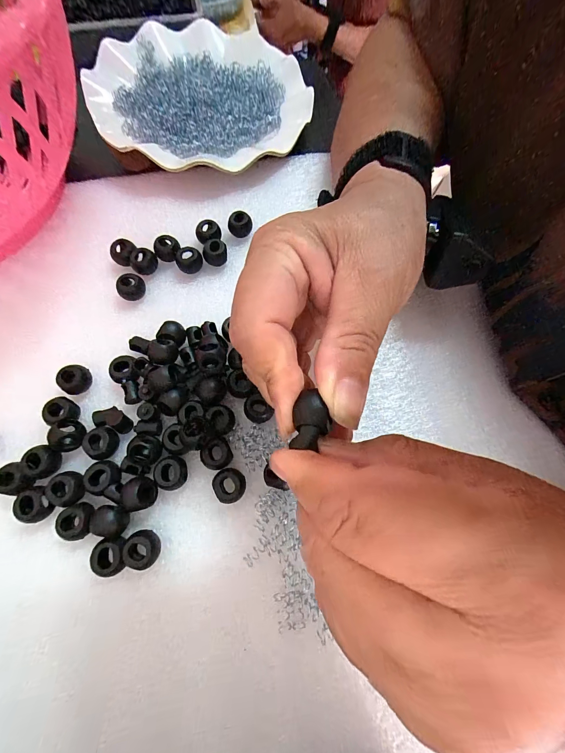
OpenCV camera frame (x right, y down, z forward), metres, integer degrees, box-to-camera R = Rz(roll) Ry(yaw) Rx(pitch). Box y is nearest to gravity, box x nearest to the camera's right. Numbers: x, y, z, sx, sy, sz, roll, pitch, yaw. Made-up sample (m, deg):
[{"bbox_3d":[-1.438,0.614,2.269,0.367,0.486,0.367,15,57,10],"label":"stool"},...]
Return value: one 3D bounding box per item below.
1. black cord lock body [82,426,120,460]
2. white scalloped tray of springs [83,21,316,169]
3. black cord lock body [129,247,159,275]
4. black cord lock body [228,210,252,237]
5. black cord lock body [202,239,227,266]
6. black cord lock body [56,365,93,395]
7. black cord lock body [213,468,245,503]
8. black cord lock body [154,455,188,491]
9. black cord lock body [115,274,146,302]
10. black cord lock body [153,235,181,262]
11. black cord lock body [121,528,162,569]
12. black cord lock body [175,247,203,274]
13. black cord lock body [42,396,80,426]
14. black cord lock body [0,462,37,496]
[{"bbox_3d":[-0.101,0.038,0.173,0.016,0.011,0.018,-3,71,-3],"label":"black cord lock body"},{"bbox_3d":[-0.070,-0.256,0.264,0.184,0.025,0.181,-25,73,-10],"label":"white scalloped tray of springs"},{"bbox_3d":[-0.097,-0.081,0.214,0.018,0.011,0.015,-30,74,-12],"label":"black cord lock body"},{"bbox_3d":[-0.031,-0.112,0.227,0.017,0.015,0.013,-14,72,-7],"label":"black cord lock body"},{"bbox_3d":[-0.048,-0.088,0.218,0.017,0.013,0.013,-10,71,-5],"label":"black cord lock body"},{"bbox_3d":[-0.124,0.002,0.186,0.016,0.015,0.015,-29,74,-11],"label":"black cord lock body"},{"bbox_3d":[-0.029,0.060,0.169,0.017,0.014,0.017,-6,72,-2],"label":"black cord lock body"},{"bbox_3d":[-0.061,0.054,0.170,0.016,0.016,0.017,-12,72,-4],"label":"black cord lock body"},{"bbox_3d":[-0.102,-0.060,0.208,0.017,0.013,0.015,-11,71,-6],"label":"black cord lock body"},{"bbox_3d":[-0.081,-0.090,0.216,0.014,0.013,0.015,1,71,-2],"label":"black cord lock body"},{"bbox_3d":[-0.072,0.089,0.159,0.014,0.015,0.017,-16,72,-6],"label":"black cord lock body"},{"bbox_3d":[-0.066,-0.081,0.216,0.018,0.013,0.014,-20,73,-9],"label":"black cord lock body"},{"bbox_3d":[-0.128,0.021,0.179,0.015,0.014,0.014,1,71,-2],"label":"black cord lock body"},{"bbox_3d":[-0.144,0.056,0.166,0.014,0.013,0.017,-41,77,-14],"label":"black cord lock body"}]

